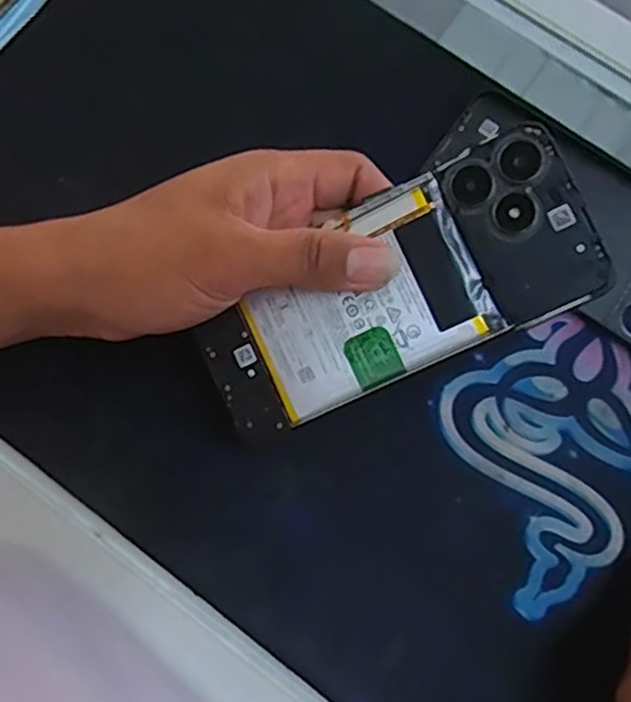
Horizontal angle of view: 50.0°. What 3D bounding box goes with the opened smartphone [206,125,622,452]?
[{"bbox_3d":[0.028,-0.024,0.273,0.161,0.005,0.071,-25,86,12],"label":"opened smartphone"}]

